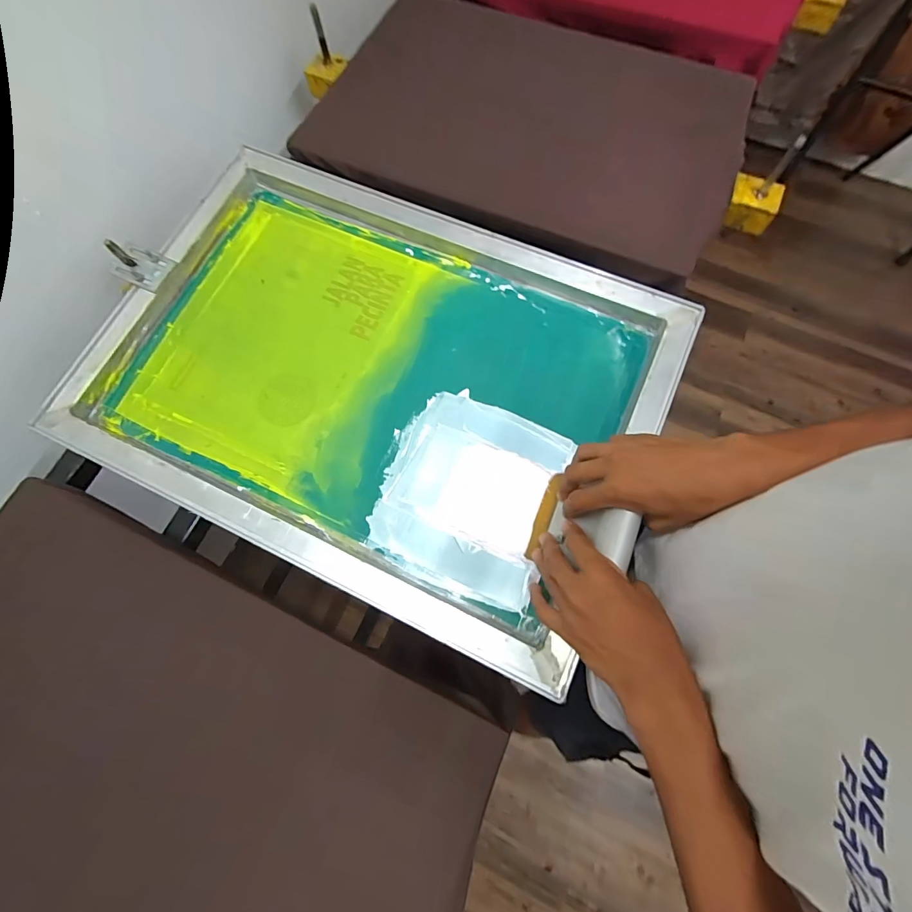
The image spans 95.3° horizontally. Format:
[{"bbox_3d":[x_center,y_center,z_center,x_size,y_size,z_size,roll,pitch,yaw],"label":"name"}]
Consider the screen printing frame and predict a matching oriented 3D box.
[{"bbox_3d":[-0.103,-0.102,0.504,0.646,0.037,0.461,24,76,8],"label":"screen printing frame"}]

